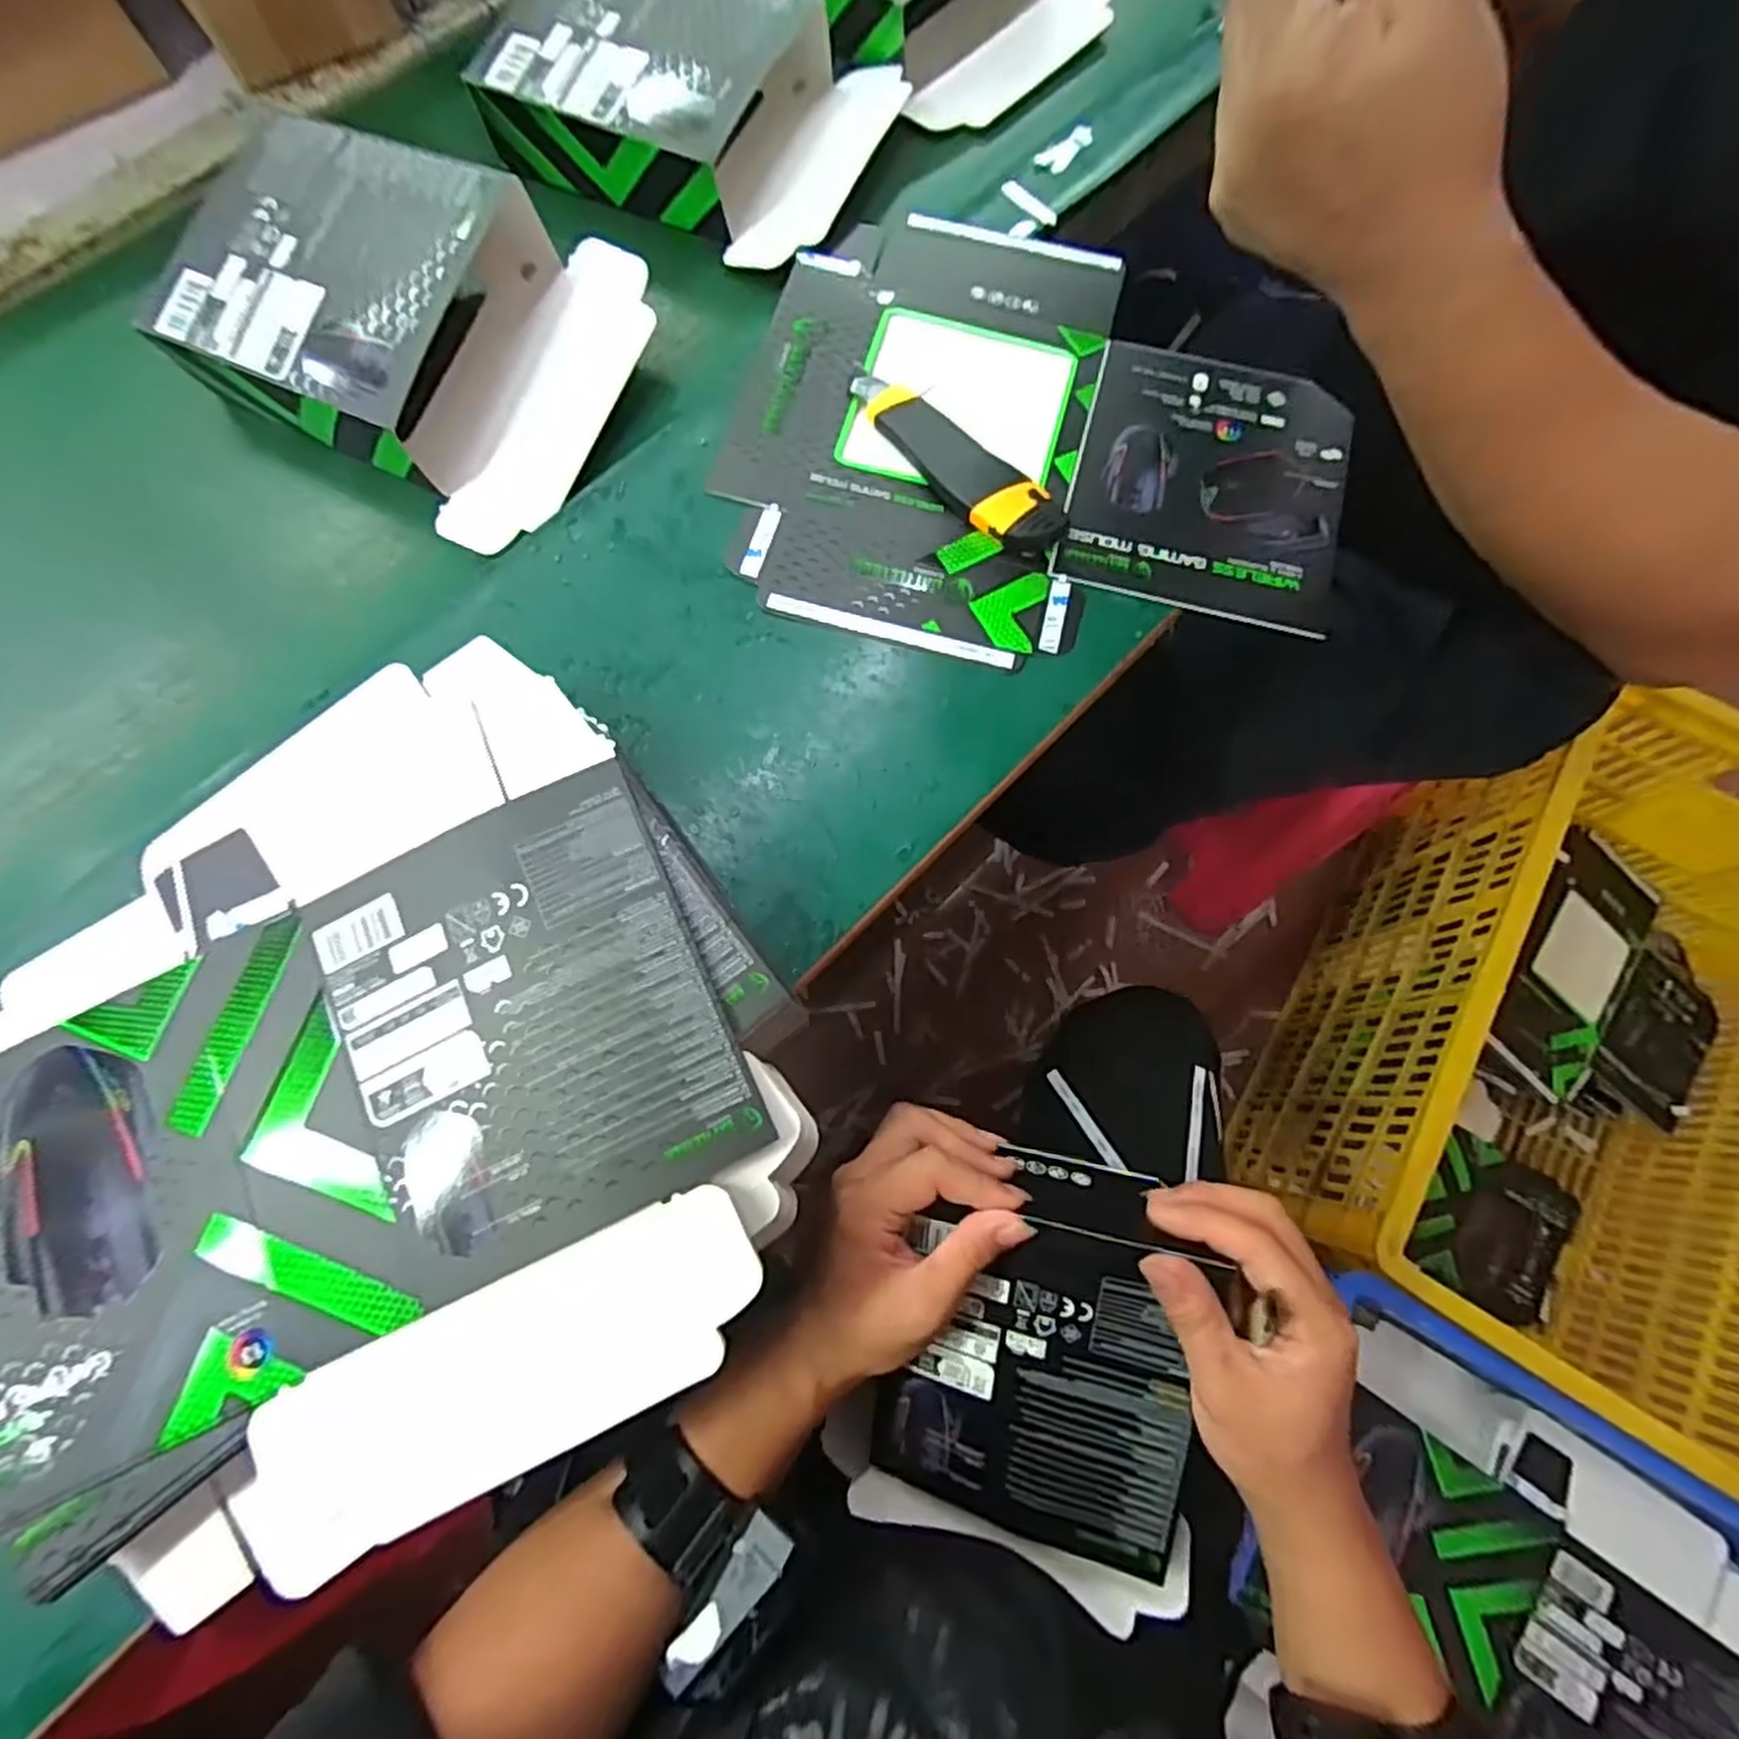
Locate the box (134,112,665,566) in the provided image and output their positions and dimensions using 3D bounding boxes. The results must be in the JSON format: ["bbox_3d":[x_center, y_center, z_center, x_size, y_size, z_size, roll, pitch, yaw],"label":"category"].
[{"bbox_3d":[-0.275,-0.324,0.459,0.251,0.076,0.193,24,76,8],"label":"box"}]

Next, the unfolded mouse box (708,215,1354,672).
[{"bbox_3d":[0.102,-0.263,0.470,0.357,0.015,0.303,14,75,5],"label":"unfolded mouse box"}]

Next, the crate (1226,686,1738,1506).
[{"bbox_3d":[0.794,0.216,0.871,0.488,0.420,0.678,28,77,9],"label":"crate"}]

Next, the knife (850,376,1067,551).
[{"bbox_3d":[0.048,-0.242,0.460,0.040,0.015,0.156,-41,77,-10],"label":"knife"}]

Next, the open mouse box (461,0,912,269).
[{"bbox_3d":[-0.114,-0.527,0.523,0.246,0.057,0.187,25,76,8],"label":"open mouse box"}]

